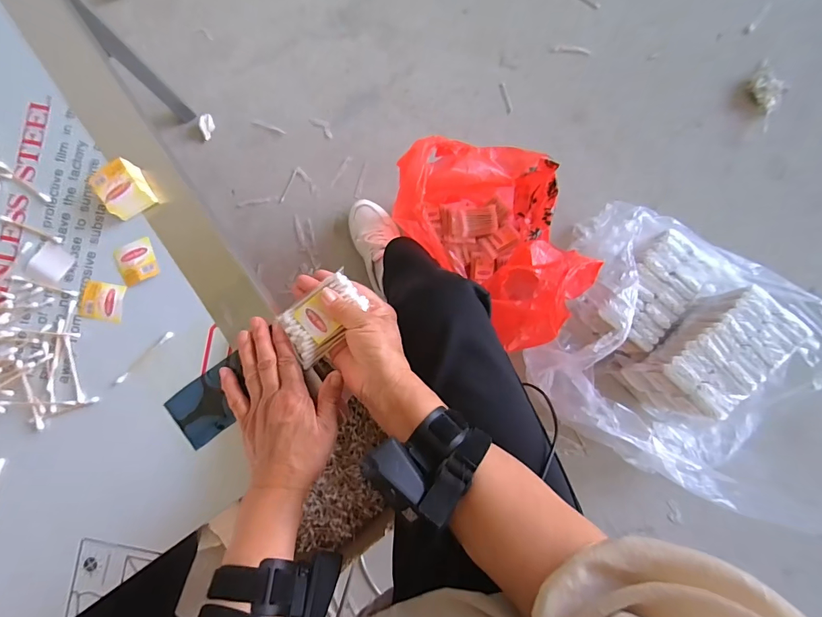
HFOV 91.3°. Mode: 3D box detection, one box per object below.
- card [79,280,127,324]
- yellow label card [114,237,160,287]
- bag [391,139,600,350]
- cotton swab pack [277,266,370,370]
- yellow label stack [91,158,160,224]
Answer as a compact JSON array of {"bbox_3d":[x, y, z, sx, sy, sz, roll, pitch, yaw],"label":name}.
[{"bbox_3d":[-0.323,-0.007,0.421,0.045,0.004,0.039,8,86,3],"label":"card"},{"bbox_3d":[-0.287,-0.048,0.421,0.039,0.004,0.041,-23,89,-4],"label":"yellow label card"},{"bbox_3d":[0.161,-0.137,0.720,0.260,0.234,0.347,-41,85,-1],"label":"bag"},{"bbox_3d":[-0.086,0.011,0.398,0.080,0.014,0.059,-33,85,0],"label":"cotton swab pack"},{"bbox_3d":[-0.298,-0.123,0.418,0.044,0.021,0.049,-34,85,0],"label":"yellow label stack"}]

